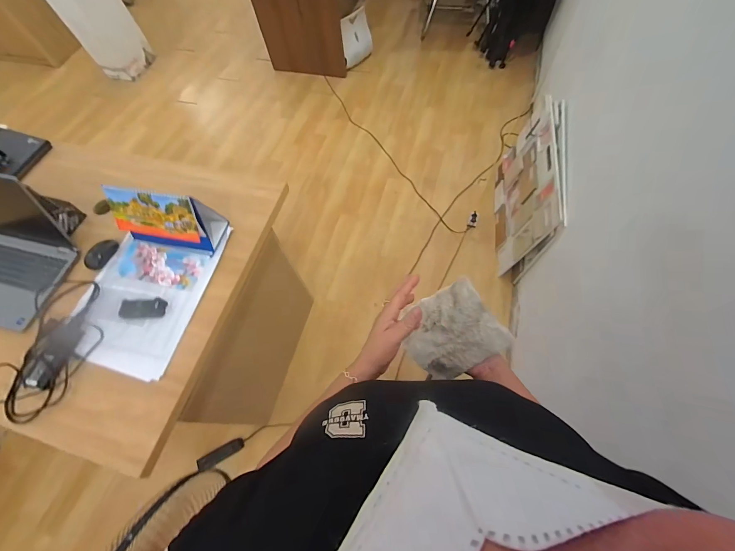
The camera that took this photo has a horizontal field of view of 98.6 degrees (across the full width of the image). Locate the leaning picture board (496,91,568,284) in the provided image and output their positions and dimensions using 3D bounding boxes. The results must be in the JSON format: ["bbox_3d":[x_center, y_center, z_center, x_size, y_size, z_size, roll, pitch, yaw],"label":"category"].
[{"bbox_3d":[0.731,-0.379,1.489,0.139,0.507,0.694,12,67,7],"label":"leaning picture board"}]

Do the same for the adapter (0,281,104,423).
[{"bbox_3d":[-0.753,0.162,0.752,0.195,0.038,0.337,-1,66,2],"label":"adapter"}]

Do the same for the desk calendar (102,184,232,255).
[{"bbox_3d":[-0.522,-0.158,0.819,0.243,0.155,0.115,11,65,10],"label":"desk calendar"}]

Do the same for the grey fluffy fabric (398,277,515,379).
[{"bbox_3d":[0.140,0.094,0.549,0.156,0.040,0.141,-36,61,19],"label":"grey fluffy fabric"}]

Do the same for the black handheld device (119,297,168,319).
[{"bbox_3d":[-0.562,0.082,0.790,0.113,0.016,0.047,-3,66,1],"label":"black handheld device"}]

